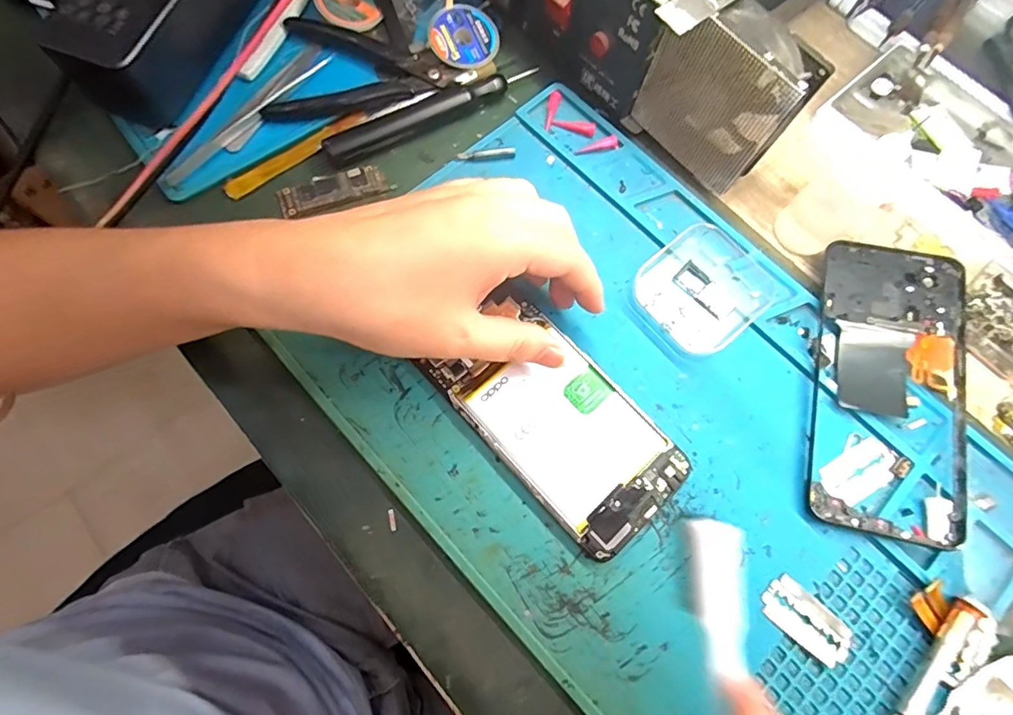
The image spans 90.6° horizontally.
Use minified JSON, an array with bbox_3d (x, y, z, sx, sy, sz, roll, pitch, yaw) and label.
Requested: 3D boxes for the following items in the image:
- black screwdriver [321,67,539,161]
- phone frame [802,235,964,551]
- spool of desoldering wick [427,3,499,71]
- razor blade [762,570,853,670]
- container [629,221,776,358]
[{"bbox_3d":[-0.045,-0.155,0.314,0.144,0.011,0.016,-25,76,-9],"label":"black screwdriver"},{"bbox_3d":[0.208,0.013,0.273,0.073,0.015,0.162,13,73,2],"label":"phone frame"},{"bbox_3d":[-0.028,-0.210,0.327,0.044,0.011,0.042,1,73,-2],"label":"spool of desoldering wick"},{"bbox_3d":[0.145,0.127,0.241,0.043,0.004,0.022,41,76,9],"label":"razor blade"},{"bbox_3d":[0.115,-0.041,0.288,0.076,0.012,0.063,-37,78,-12],"label":"container"}]

